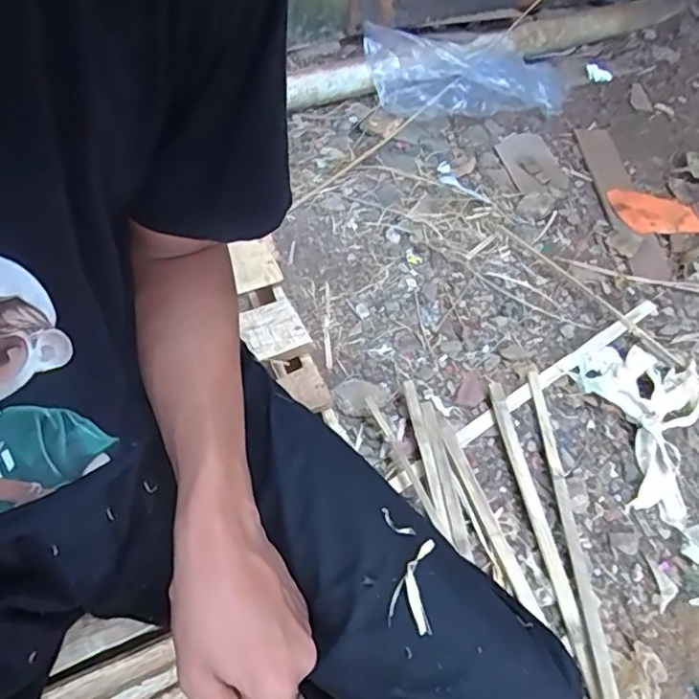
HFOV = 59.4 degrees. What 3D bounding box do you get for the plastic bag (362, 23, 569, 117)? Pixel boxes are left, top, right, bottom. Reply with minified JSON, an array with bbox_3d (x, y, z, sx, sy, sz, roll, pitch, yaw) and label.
[{"bbox_3d":[0.309,-0.696,1.541,0.534,0.157,0.219,-6,54,-11],"label":"plastic bag"}]

